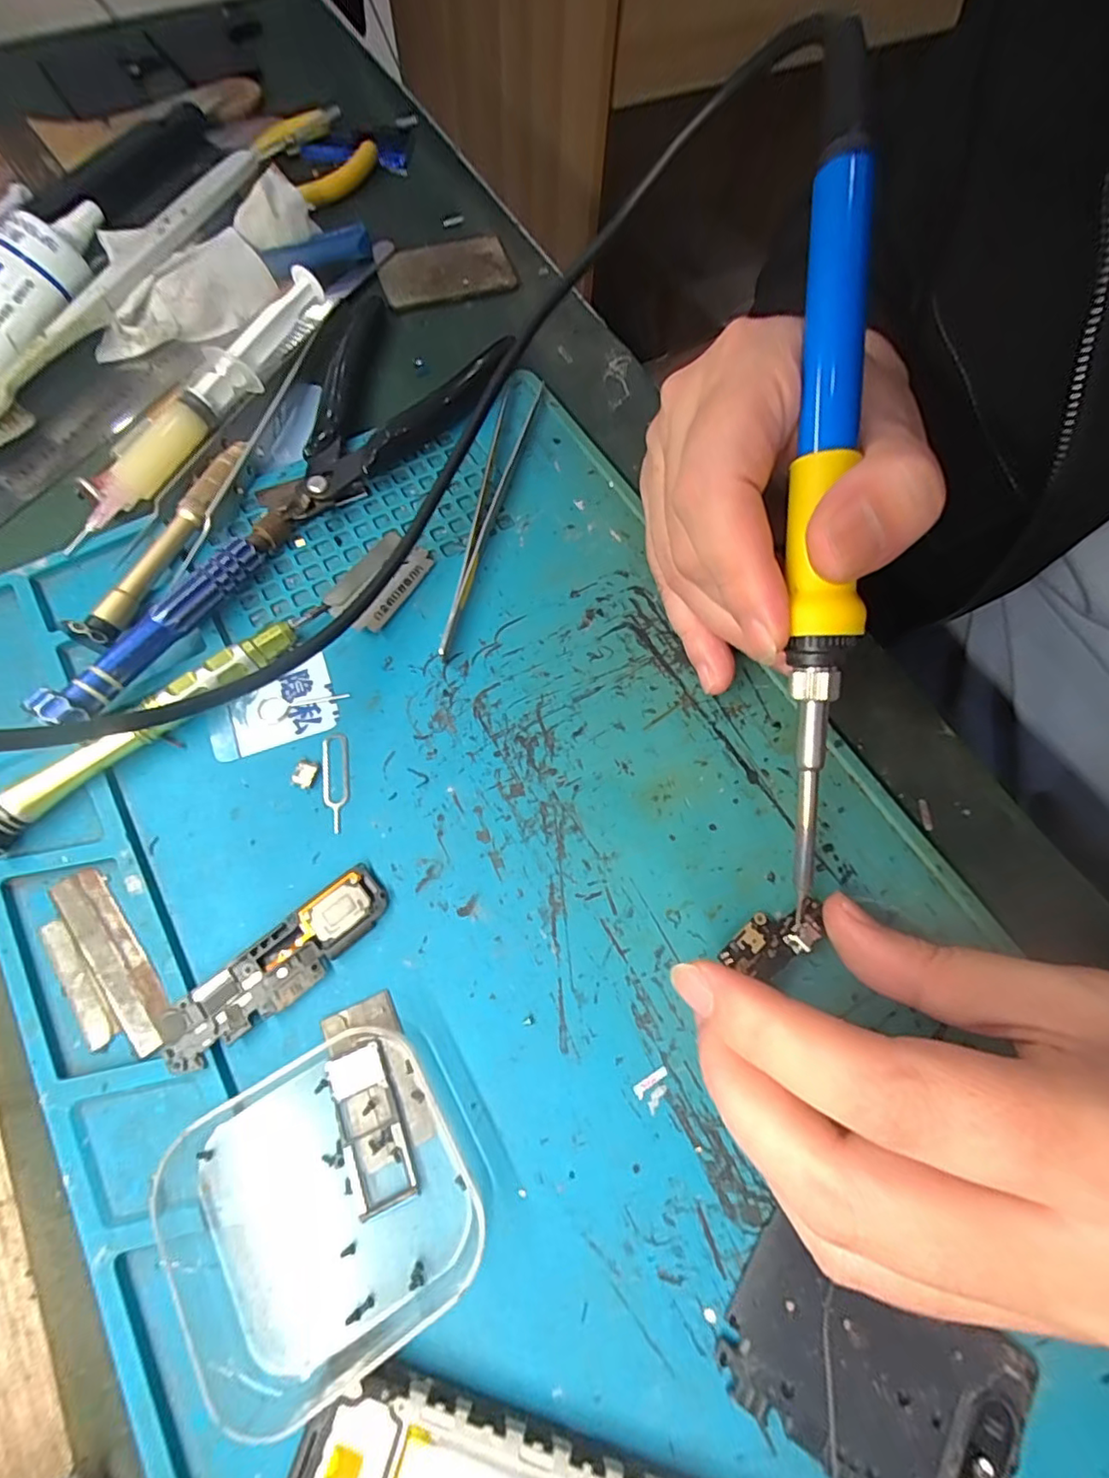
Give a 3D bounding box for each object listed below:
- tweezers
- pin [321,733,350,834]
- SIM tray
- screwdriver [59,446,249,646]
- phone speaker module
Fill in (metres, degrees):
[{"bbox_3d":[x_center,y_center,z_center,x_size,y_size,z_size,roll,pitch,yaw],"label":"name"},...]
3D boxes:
[{"bbox_3d":[-0.023,-0.089,0.219,0.015,0.008,0.128,10,69,2],"label":"tweezers"},{"bbox_3d":[-0.070,0.014,0.183,0.008,0.004,0.032,-7,69,-8],"label":"pin"},{"bbox_3d":[-0.048,0.100,0.148,0.014,0.004,0.037,-21,71,-10],"label":"SIM tray"},{"bbox_3d":[-0.133,-0.070,0.197,0.011,0.009,0.092,17,70,5],"label":"screwdriver"},{"bbox_3d":[-0.076,0.063,0.162,0.065,0.006,0.019,-39,75,-15],"label":"phone speaker module"}]

